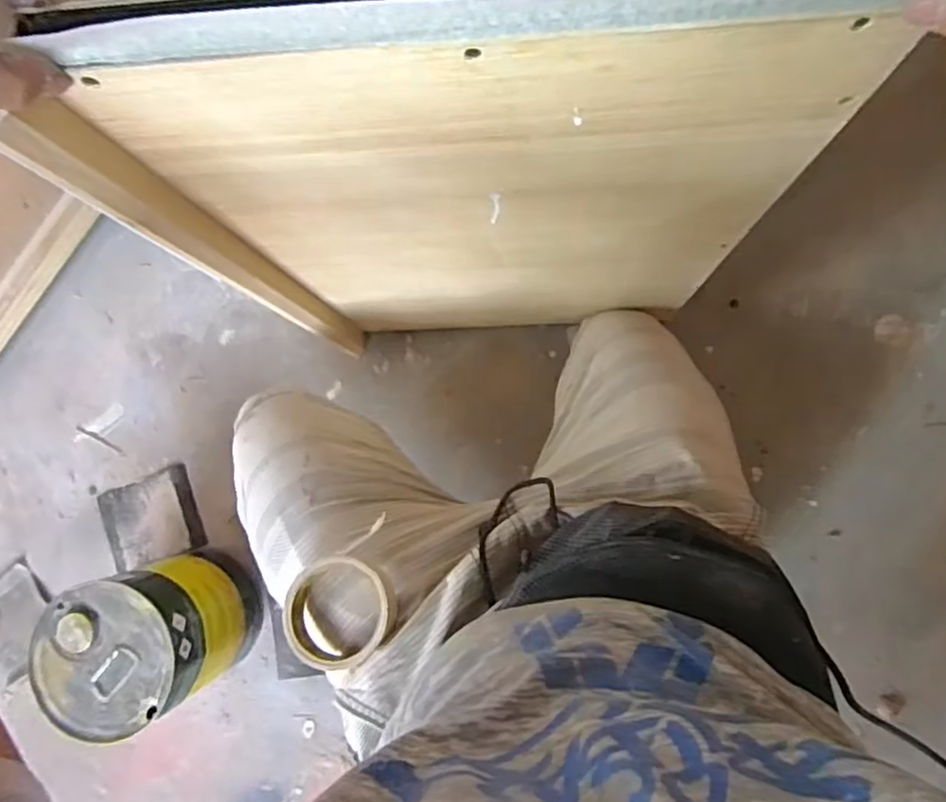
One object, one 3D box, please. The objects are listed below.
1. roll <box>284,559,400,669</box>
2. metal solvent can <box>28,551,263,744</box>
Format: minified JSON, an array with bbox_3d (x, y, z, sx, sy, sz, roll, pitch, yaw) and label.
[{"bbox_3d":[-0.109,0.175,0.539,0.090,0.032,0.084,-1,84,8],"label":"roll"},{"bbox_3d":[-0.370,0.278,0.762,0.158,0.199,0.151,-1,84,8],"label":"metal solvent can"}]

